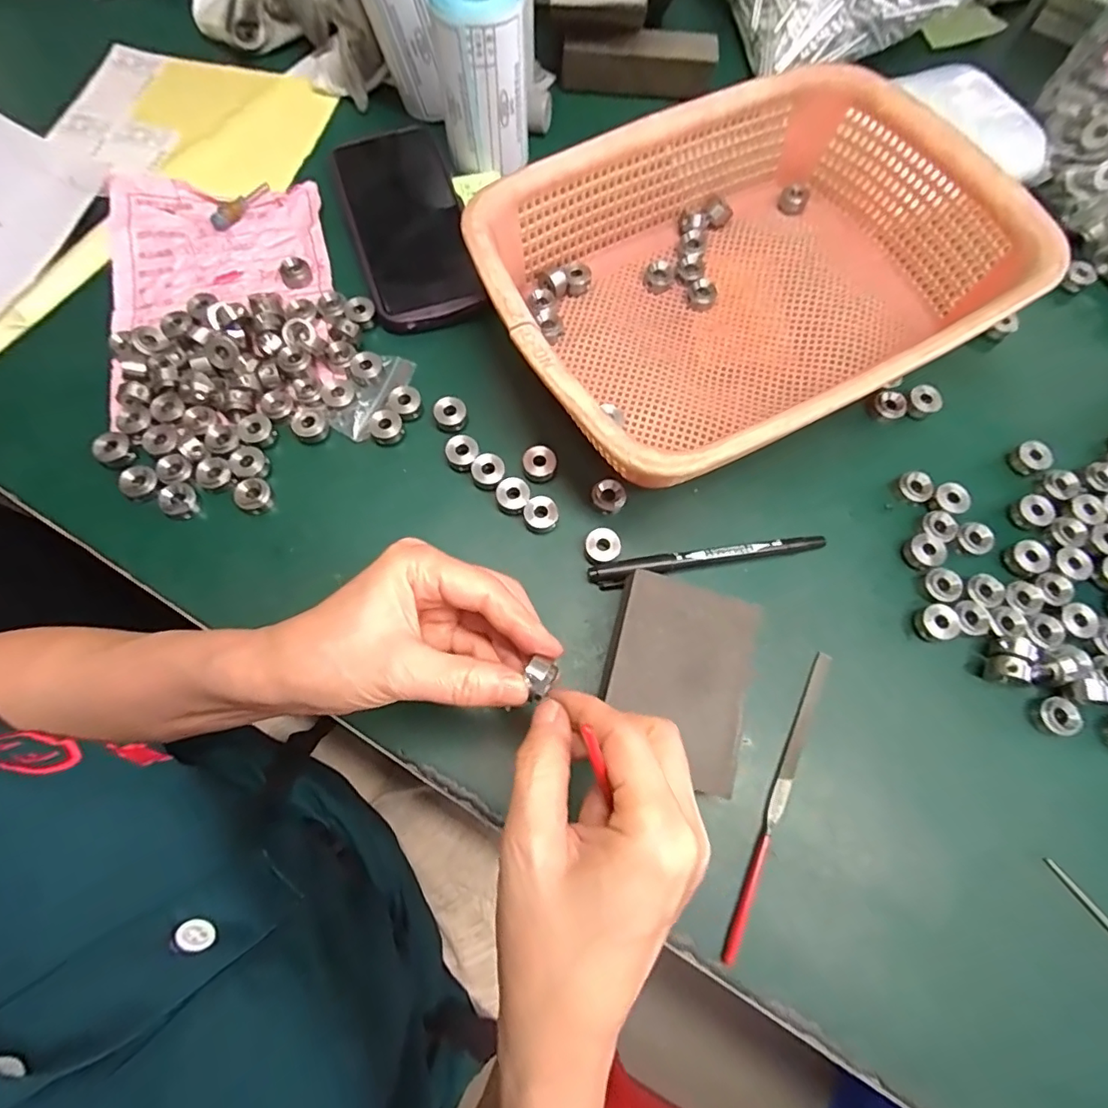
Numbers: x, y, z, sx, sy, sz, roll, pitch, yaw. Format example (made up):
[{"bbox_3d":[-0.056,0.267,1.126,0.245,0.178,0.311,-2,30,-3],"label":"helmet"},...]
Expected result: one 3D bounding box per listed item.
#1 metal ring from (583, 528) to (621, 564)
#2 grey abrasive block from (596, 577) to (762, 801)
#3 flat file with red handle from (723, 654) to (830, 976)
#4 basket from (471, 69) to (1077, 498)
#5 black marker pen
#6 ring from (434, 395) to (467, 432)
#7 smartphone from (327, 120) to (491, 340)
[{"bbox_3d":[0.027,-0.003,0.314,0.020,0.012,0.020,1,71,-2],"label":"metal ring"},{"bbox_3d":[0.060,0.063,0.281,0.072,0.033,0.094,15,71,3],"label":"grey abrasive block"},{"bbox_3d":[0.114,0.121,0.277,0.010,0.009,0.155,27,72,7],"label":"flat file with red handle"},{"bbox_3d":[0.112,-0.166,0.331,0.300,0.077,0.217,-29,74,-11],"label":"basket"},{"bbox_3d":[0.088,0.003,0.317,0.136,0.013,0.013,-10,72,-5],"label":"black marker pen"},{"bbox_3d":[-0.063,-0.086,0.337,0.020,0.008,0.019,1,71,-2],"label":"ring"},{"bbox_3d":[-0.103,-0.234,0.382,0.076,0.017,0.172,-16,72,-7],"label":"smartphone"}]

